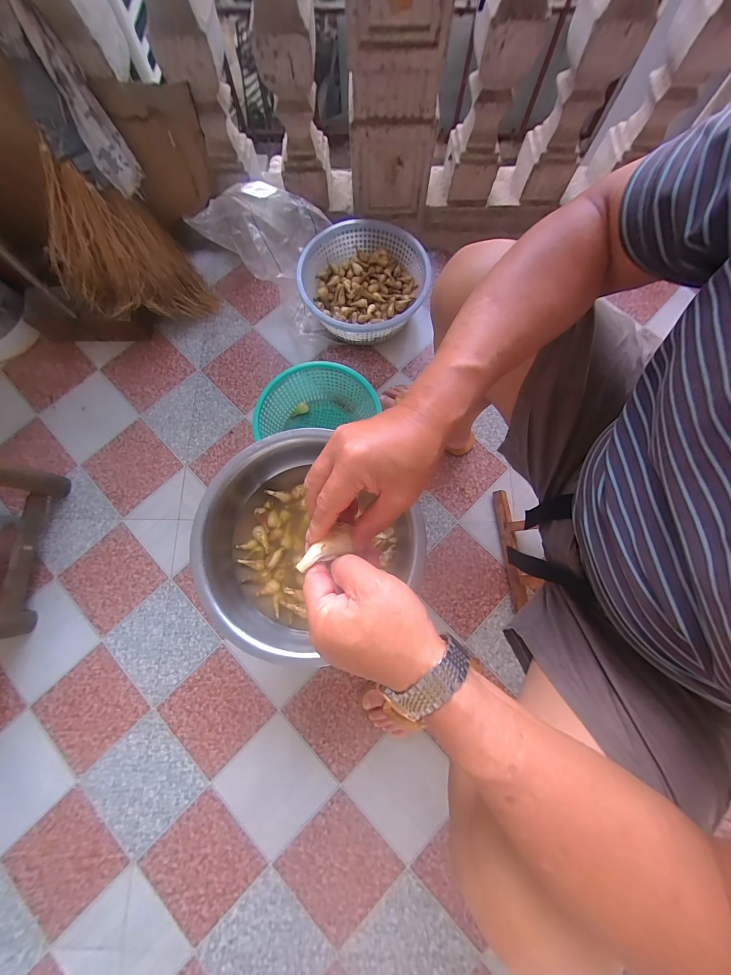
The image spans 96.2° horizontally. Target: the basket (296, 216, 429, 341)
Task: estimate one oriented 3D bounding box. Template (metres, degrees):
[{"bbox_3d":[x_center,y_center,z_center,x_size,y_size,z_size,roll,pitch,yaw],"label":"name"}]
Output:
[{"bbox_3d":[-0.006,-0.512,0.842,0.298,0.118,0.307,7,76,0],"label":"basket"}]

